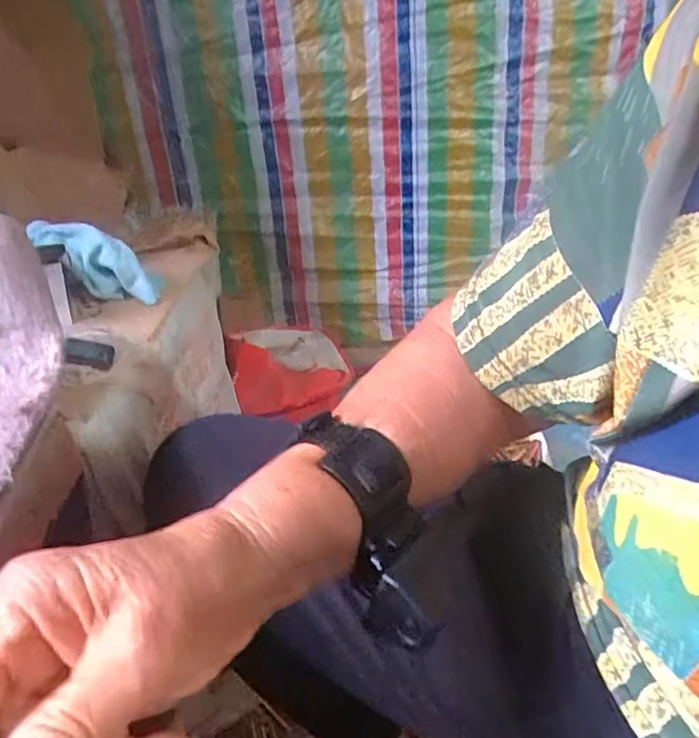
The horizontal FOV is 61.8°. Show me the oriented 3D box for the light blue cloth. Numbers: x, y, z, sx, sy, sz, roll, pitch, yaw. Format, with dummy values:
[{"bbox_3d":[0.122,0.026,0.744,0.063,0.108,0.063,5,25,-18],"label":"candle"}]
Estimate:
[{"bbox_3d":[-0.303,-0.132,0.688,0.178,0.076,0.031,28,32,6],"label":"light blue cloth"}]

